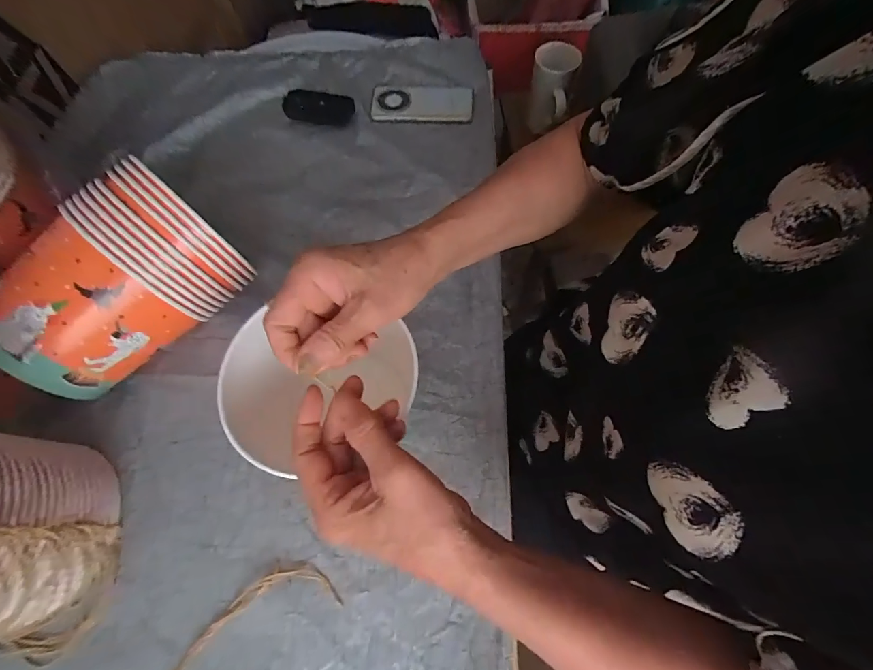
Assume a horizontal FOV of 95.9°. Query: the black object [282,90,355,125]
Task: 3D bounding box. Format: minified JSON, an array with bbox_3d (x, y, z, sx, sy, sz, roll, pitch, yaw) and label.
[{"bbox_3d":[-0.190,-0.369,0.639,0.109,0.034,0.040,-5,67,-17],"label":"black object"}]

